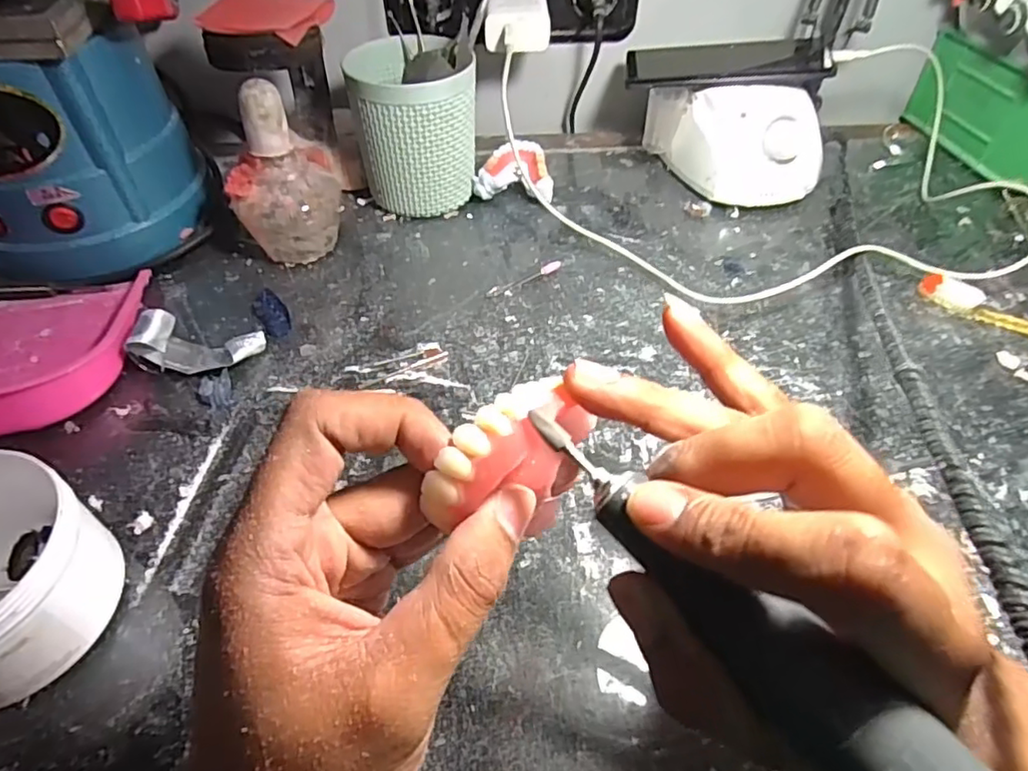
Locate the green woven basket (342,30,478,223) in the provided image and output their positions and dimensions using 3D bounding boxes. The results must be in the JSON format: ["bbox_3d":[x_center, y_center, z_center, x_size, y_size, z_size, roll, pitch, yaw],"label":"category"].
[{"bbox_3d":[-0.075,-0.204,0.476,0.088,0.124,0.092,-3,47,-4],"label":"green woven basket"}]

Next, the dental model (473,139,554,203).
[{"bbox_3d":[0.002,-0.174,0.507,0.063,0.039,0.047,8,48,6],"label":"dental model"}]

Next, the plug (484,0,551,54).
[{"bbox_3d":[0.001,-0.300,0.495,0.051,0.036,0.084,-3,47,-4],"label":"plug"}]

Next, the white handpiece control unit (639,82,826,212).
[{"bbox_3d":[0.181,-0.197,0.504,0.139,0.079,0.068,6,47,5],"label":"white handpiece control unit"}]

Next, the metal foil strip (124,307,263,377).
[{"bbox_3d":[-0.194,-0.026,0.374,0.069,0.028,0.032,5,47,4],"label":"metal foil strip"}]

